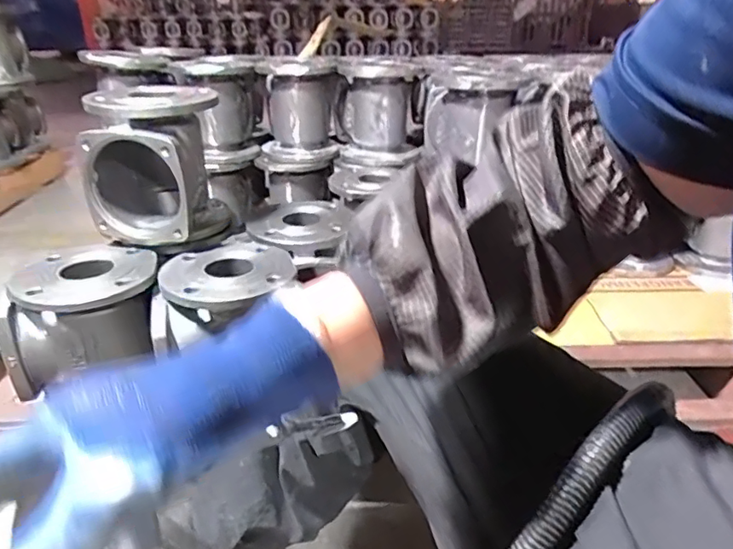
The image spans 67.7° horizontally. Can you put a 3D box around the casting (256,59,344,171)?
[{"bbox_3d":[-0.153,-0.379,1.297,0.187,0.231,0.191,-2,26,-3],"label":"casting"}]

